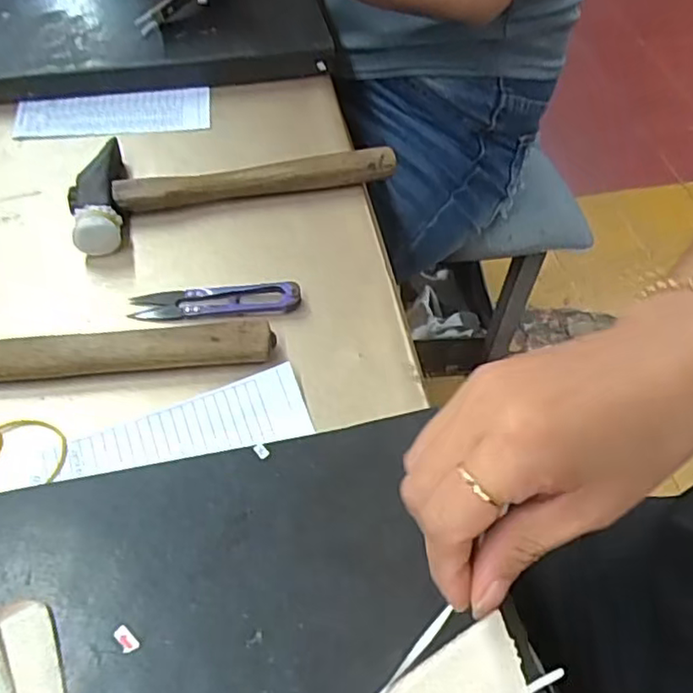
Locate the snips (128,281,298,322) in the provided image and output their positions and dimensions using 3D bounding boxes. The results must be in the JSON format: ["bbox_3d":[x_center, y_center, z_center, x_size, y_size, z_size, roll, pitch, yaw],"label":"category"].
[{"bbox_3d":[-0.079,-0.027,0.393,0.100,0.012,0.021,-3,55,-5],"label":"snips"}]

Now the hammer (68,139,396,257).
[{"bbox_3d":[-0.080,-0.121,0.450,0.213,0.025,0.081,-17,57,-14],"label":"hammer"}]

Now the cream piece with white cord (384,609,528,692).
[{"bbox_3d":[0.039,0.137,0.258,0.070,0.004,0.032,-22,59,-14],"label":"cream piece with white cord"}]

